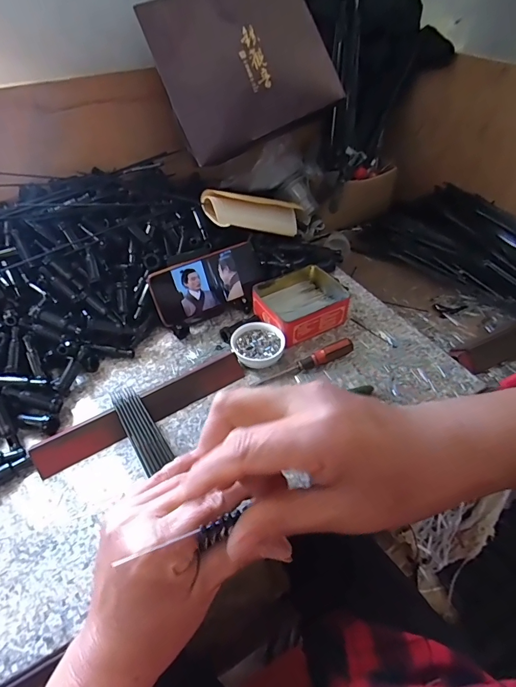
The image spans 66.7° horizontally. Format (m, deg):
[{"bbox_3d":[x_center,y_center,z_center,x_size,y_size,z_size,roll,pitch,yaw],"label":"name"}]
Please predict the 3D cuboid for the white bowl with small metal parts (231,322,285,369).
[{"bbox_3d":[0.000,0.003,0.543,0.070,0.023,0.069,0,46,0],"label":"white bowl with small metal parts"}]

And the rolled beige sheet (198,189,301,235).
[{"bbox_3d":[0.003,-0.237,0.712,0.225,0.053,0.058,-9,40,-46],"label":"rolled beige sheet"}]

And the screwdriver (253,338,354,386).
[{"bbox_3d":[0.062,0.028,0.526,0.145,0.025,0.017,-18,48,-16],"label":"screwdriver"}]

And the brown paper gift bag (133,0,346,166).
[{"bbox_3d":[-0.050,-0.508,0.597,0.280,0.369,0.063,-30,18,-10],"label":"brown paper gift bag"}]

